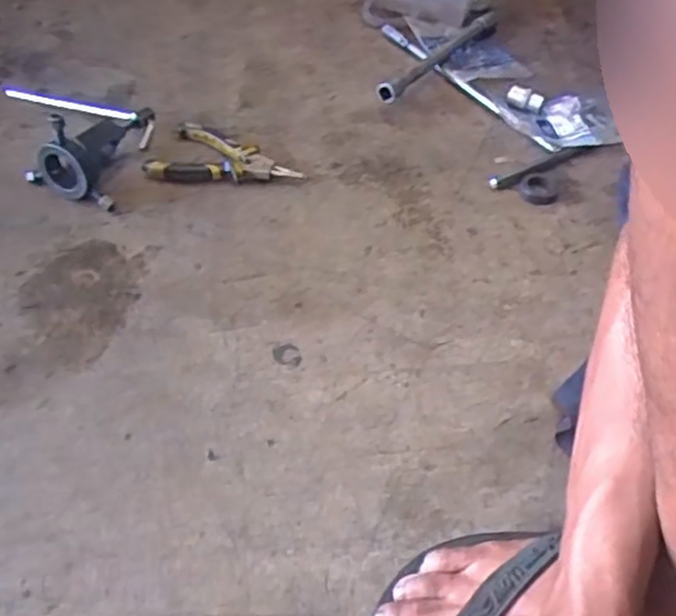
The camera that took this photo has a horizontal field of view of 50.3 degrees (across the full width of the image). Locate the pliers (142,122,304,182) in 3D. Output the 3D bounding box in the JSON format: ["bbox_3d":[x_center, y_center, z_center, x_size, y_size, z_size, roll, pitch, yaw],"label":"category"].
[{"bbox_3d":[-0.112,-0.145,0.709,0.141,0.022,0.082,18,49,12],"label":"pliers"}]

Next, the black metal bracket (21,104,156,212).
[{"bbox_3d":[-0.238,-0.172,0.687,0.084,0.079,0.135,9,48,5],"label":"black metal bracket"}]

